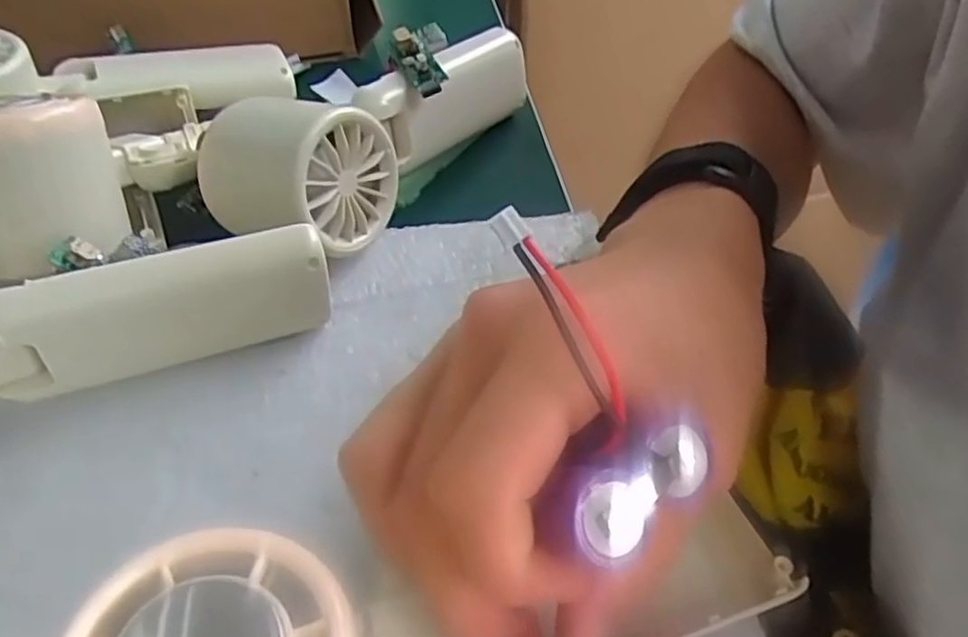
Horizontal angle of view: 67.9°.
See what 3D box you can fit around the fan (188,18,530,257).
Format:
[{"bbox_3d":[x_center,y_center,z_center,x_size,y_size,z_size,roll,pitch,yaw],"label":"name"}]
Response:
[{"bbox_3d":[-0.049,-0.088,0.307,0.071,0.055,0.160,21,50,18],"label":"fan"}]

